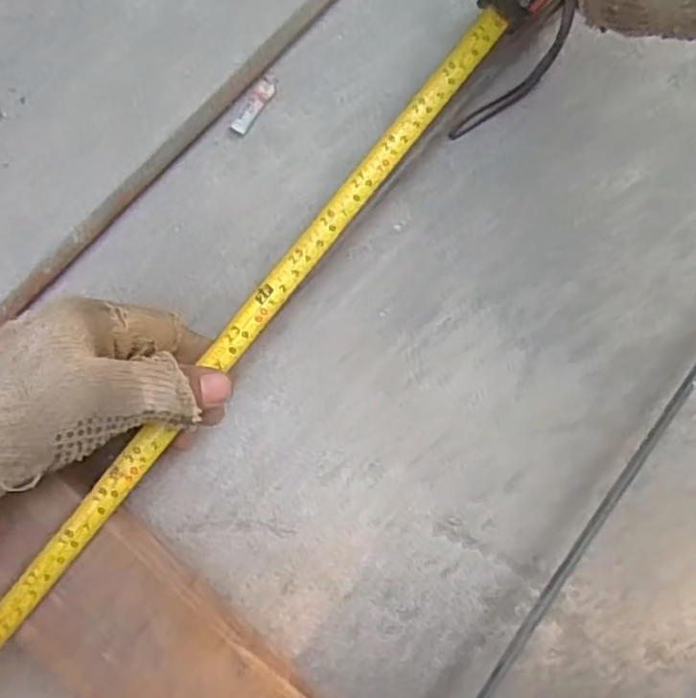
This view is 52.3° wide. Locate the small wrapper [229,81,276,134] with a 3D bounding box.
[{"bbox_3d":[-0.054,-0.139,0.407,0.009,0.004,0.034,35,88,1],"label":"small wrapper"}]

